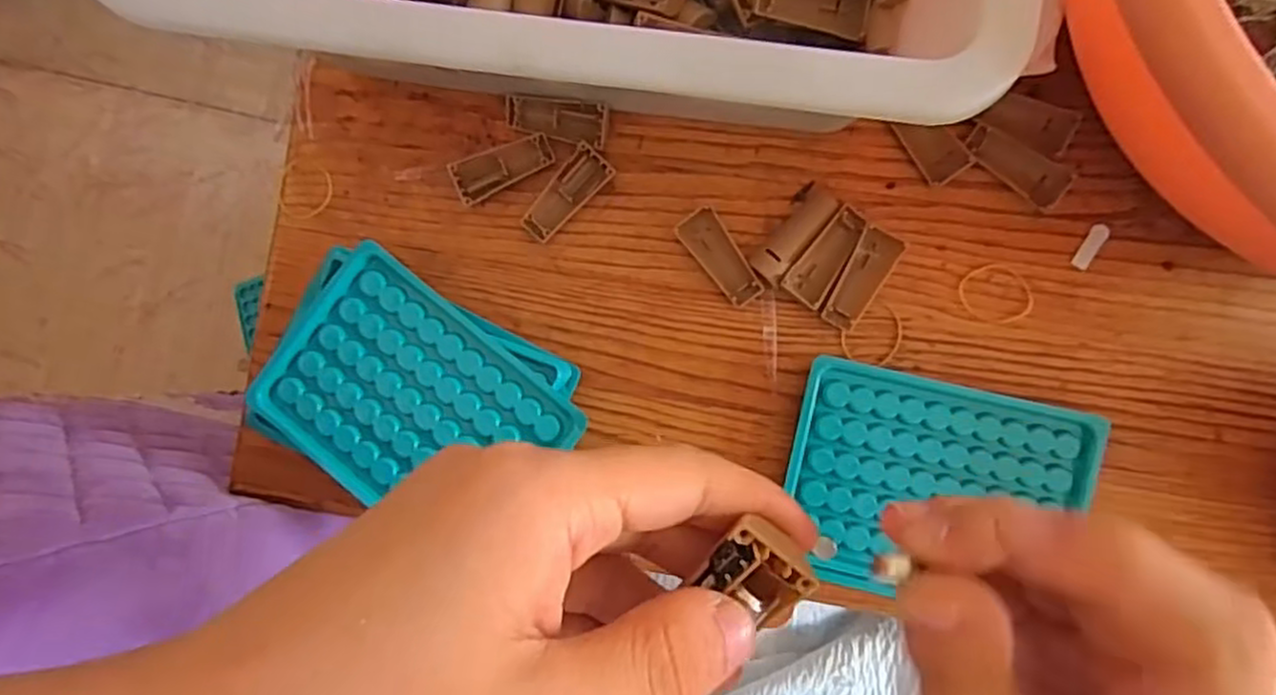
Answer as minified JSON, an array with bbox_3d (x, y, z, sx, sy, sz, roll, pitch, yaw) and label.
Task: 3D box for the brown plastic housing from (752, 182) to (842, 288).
[{"bbox_3d":[0.075,-0.054,0.345,0.019,0.006,0.053,38,90,3],"label":"brown plastic housing"}]

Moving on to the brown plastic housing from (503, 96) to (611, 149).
[{"bbox_3d":[-0.040,-0.110,0.352,0.049,0.009,0.018,13,89,3],"label":"brown plastic housing"}]

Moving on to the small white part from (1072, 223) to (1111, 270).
[{"bbox_3d":[0.213,-0.047,0.343,0.008,0.004,0.024,31,90,3],"label":"small white part"}]

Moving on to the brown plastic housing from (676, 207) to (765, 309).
[{"bbox_3d":[0.040,-0.043,0.350,0.020,0.010,0.049,-39,87,1],"label":"brown plastic housing"}]

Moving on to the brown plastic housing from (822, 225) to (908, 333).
[{"bbox_3d":[0.105,-0.032,0.344,0.018,0.011,0.047,30,90,3],"label":"brown plastic housing"}]

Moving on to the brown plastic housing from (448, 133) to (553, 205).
[{"bbox_3d":[-0.066,-0.089,0.356,0.049,0.004,0.020,-25,110,-1],"label":"brown plastic housing"}]

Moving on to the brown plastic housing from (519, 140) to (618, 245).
[{"bbox_3d":[-0.035,-0.074,0.354,0.021,0.004,0.050,41,94,-15],"label":"brown plastic housing"}]

